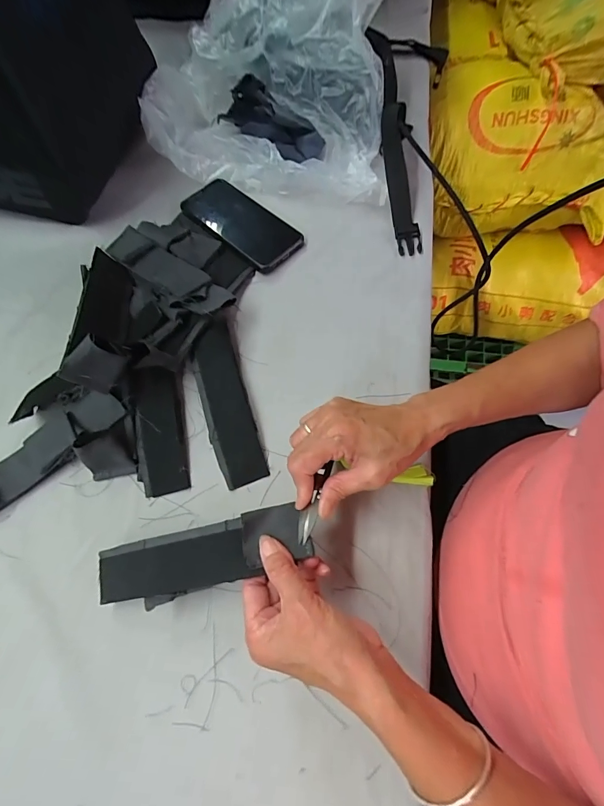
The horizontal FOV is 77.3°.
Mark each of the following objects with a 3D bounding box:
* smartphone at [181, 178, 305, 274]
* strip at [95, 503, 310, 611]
[{"bbox_3d":[-0.077,-0.232,0.487,0.162,0.012,0.077,42,73,15],"label":"smartphone"},{"bbox_3d":[-0.090,0.129,0.314,0.192,0.017,0.050,-19,68,11],"label":"strip"}]

